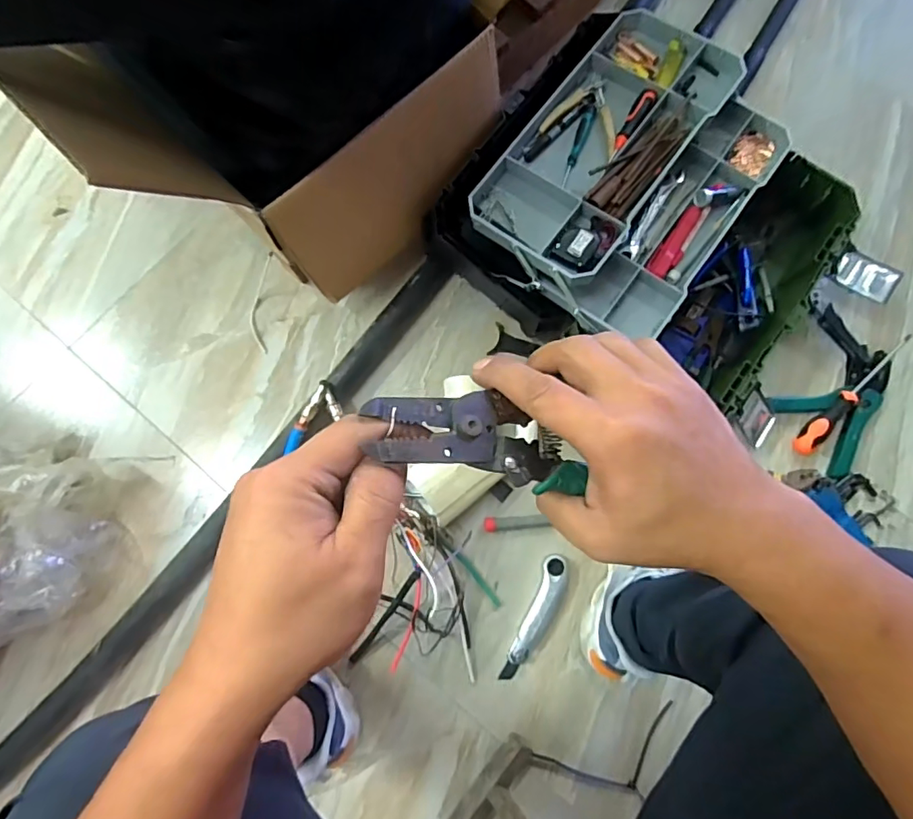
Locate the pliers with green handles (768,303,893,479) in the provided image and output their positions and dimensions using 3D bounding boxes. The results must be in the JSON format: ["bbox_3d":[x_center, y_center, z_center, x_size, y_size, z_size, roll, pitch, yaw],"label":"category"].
[{"bbox_3d":[0.561,-0.027,0.787,0.160,0.027,0.205,37,79,8],"label":"pliers with green handles"}]

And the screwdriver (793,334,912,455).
[{"bbox_3d":[0.584,-0.027,0.776,0.248,0.039,0.030,-42,80,-10],"label":"screwdriver"}]

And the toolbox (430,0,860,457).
[{"bbox_3d":[0.271,-0.254,0.747,0.498,0.197,0.433,31,78,6],"label":"toolbox"}]

